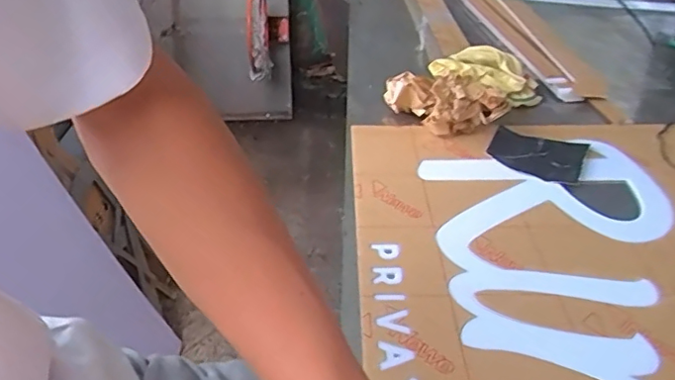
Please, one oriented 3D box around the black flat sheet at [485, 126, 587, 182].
[{"bbox_3d":[0.253,-0.048,0.717,0.112,0.018,0.104,19,39,22],"label":"black flat sheet"}]

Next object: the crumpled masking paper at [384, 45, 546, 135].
[{"bbox_3d":[0.181,-0.155,0.816,0.182,0.074,0.212,21,40,26],"label":"crumpled masking paper"}]

